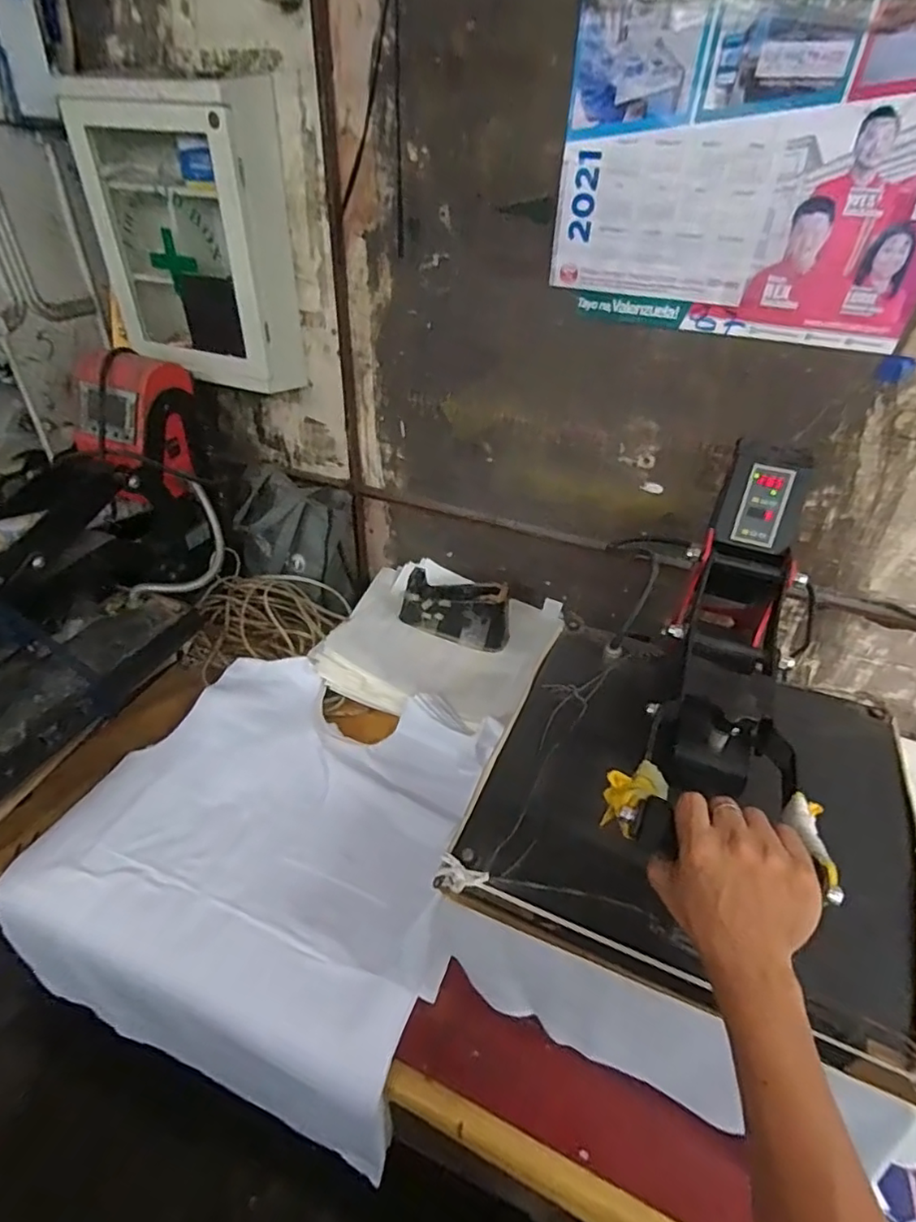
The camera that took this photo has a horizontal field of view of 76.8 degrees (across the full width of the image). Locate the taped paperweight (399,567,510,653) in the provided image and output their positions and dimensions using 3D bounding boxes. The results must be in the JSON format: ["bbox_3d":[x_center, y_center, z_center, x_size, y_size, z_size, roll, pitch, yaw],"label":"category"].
[{"bbox_3d":[-0.002,-0.006,1.080,0.210,0.102,0.075,15,40,15],"label":"taped paperweight"}]

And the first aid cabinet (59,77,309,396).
[{"bbox_3d":[-0.422,-0.577,0.929,0.310,0.383,0.144,15,40,15],"label":"first aid cabinet"}]

